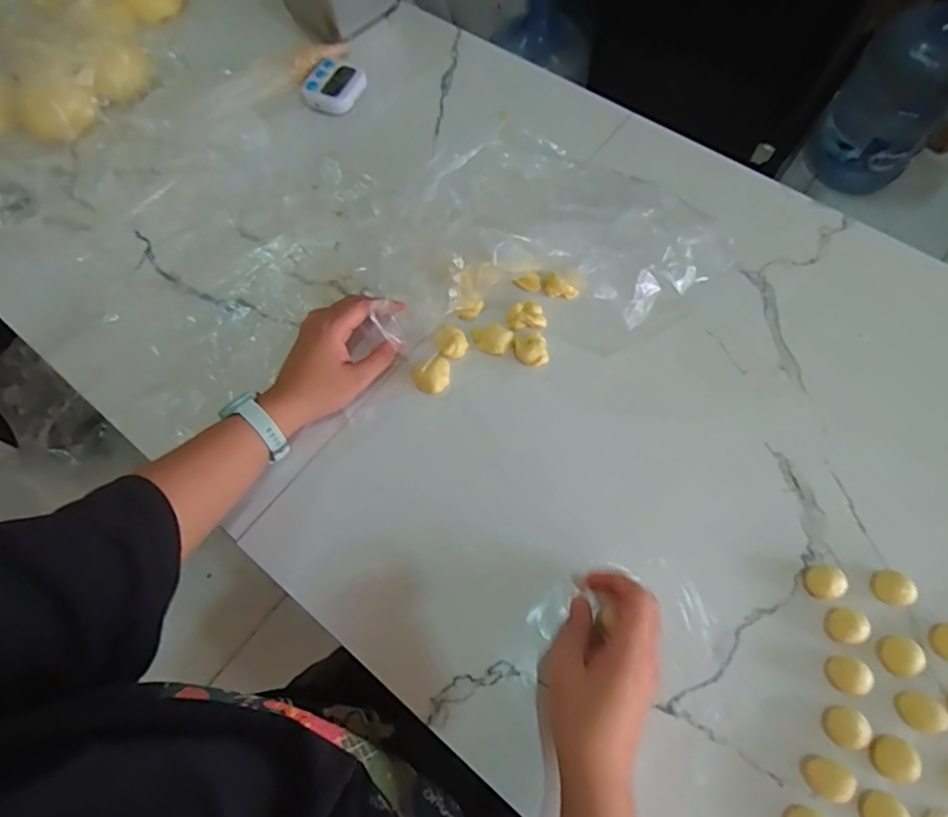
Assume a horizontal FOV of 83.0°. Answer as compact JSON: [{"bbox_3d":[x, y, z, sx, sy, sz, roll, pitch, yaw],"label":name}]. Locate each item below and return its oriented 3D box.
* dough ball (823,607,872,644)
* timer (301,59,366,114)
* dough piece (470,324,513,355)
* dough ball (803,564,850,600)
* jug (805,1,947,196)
[{"bbox_3d":[0.272,0.158,0.390,0.019,0.018,0.025,-8,68,0],"label":"dough ball"},{"bbox_3d":[-0.164,-0.374,0.628,0.057,0.026,0.070,34,74,15],"label":"timer"},{"bbox_3d":[0.016,-0.064,0.495,0.037,0.014,0.023,3,67,4],"label":"dough piece"},{"bbox_3d":[0.262,0.130,0.401,0.023,0.018,0.025,-1,68,3],"label":"dough ball"},{"bbox_3d":[1.076,-0.796,1.359,0.243,0.451,0.231,33,73,15],"label":"jug"}]

